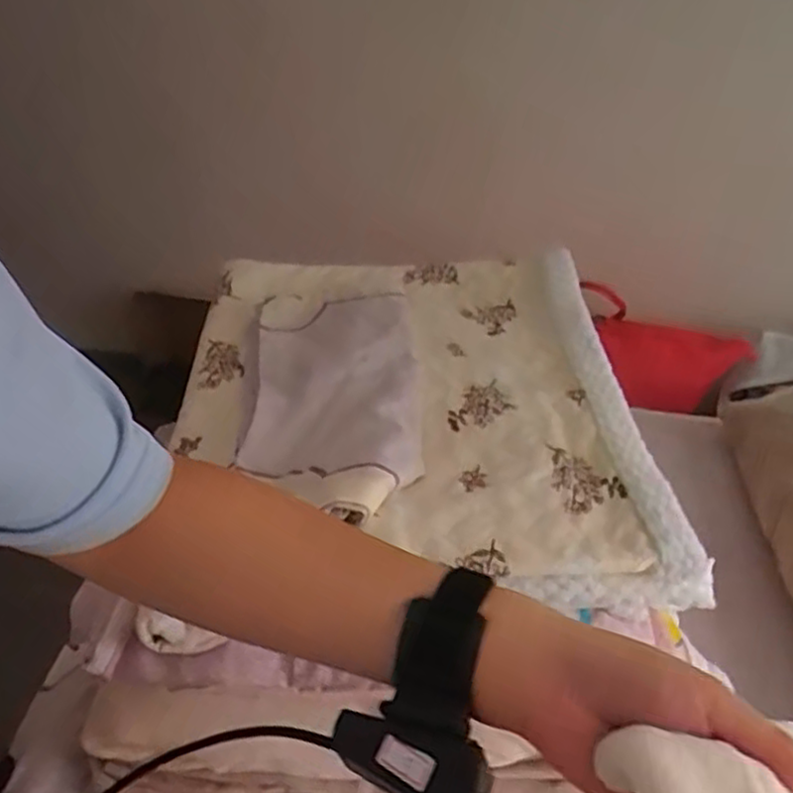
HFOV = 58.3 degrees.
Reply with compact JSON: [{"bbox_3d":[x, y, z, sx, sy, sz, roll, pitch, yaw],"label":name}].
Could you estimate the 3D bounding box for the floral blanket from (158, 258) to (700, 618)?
[{"bbox_3d":[0.003,-0.009,0.697,0.418,0.071,0.510,-2,36,-4],"label":"floral blanket"}]

